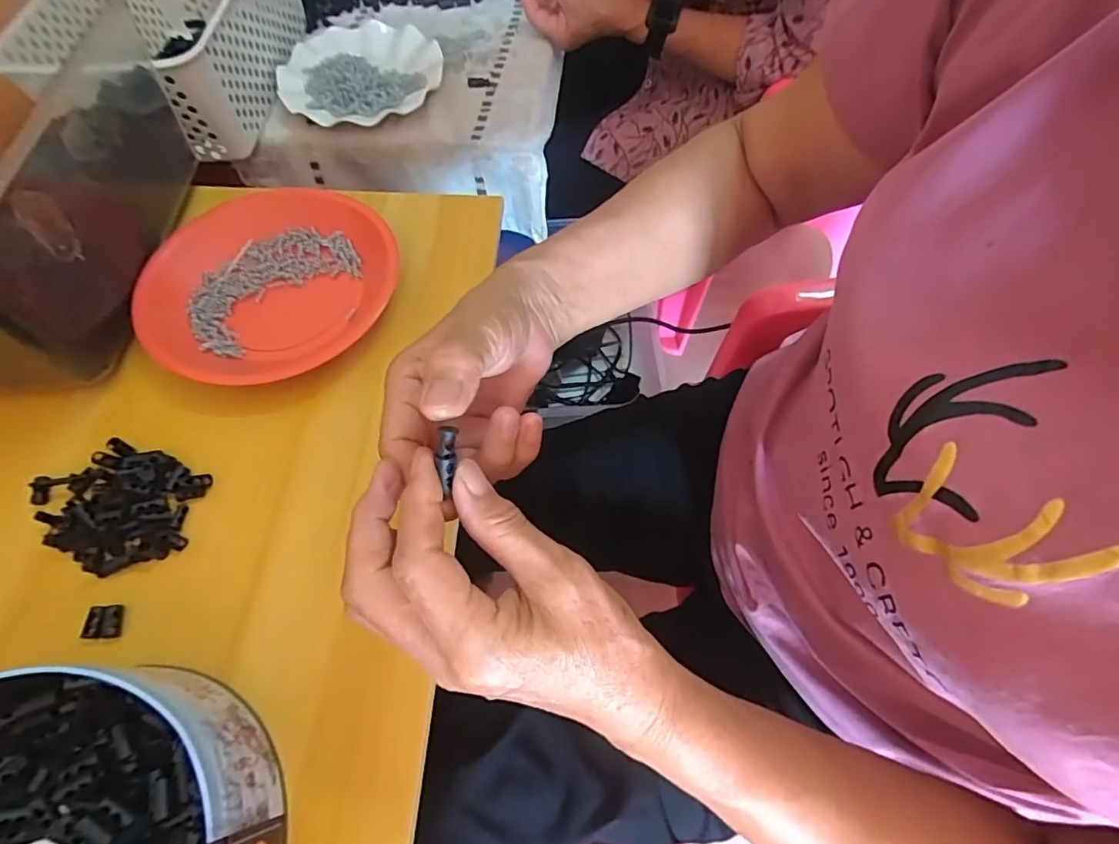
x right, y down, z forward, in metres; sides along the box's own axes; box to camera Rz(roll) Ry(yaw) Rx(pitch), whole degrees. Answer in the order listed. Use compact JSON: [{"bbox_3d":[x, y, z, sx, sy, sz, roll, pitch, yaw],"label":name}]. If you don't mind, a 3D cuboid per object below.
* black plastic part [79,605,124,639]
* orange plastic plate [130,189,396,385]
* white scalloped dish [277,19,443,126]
[{"bbox_3d":[-0.274,0.120,0.324,0.020,0.005,0.019,-6,62,-2],"label":"black plastic part"},{"bbox_3d":[-0.233,-0.112,0.433,0.169,0.029,0.191,28,66,15],"label":"orange plastic plate"},{"bbox_3d":[-0.227,-0.411,0.626,0.177,0.020,0.202,-1,62,1],"label":"white scalloped dish"}]

